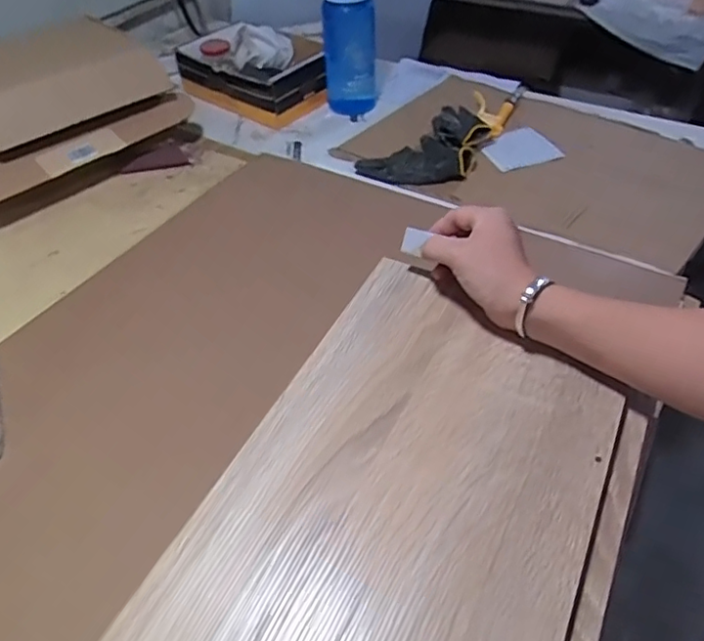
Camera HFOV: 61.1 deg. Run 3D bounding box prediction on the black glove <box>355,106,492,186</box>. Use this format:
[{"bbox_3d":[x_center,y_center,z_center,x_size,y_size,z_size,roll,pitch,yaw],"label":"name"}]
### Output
[{"bbox_3d":[0.159,-0.323,1.113,0.175,0.032,0.318,31,55,29],"label":"black glove"}]

